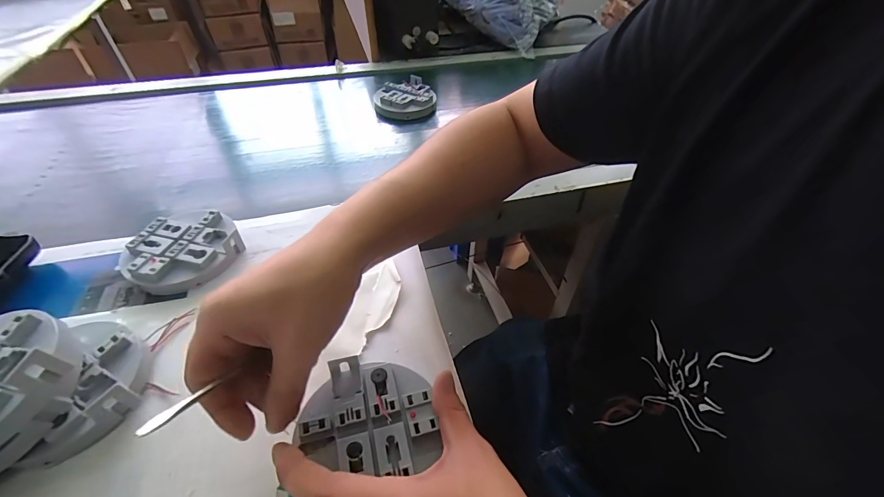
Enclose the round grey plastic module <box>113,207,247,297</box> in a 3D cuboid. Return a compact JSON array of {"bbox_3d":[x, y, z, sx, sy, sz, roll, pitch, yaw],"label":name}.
[{"bbox_3d":[-0.257,0.001,0.387,0.093,0.028,0.098,1,44,-1],"label":"round grey plastic module"}]

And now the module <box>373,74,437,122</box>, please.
[{"bbox_3d":[-0.062,-0.251,0.651,0.100,0.027,0.105,-5,46,-7],"label":"module"}]

